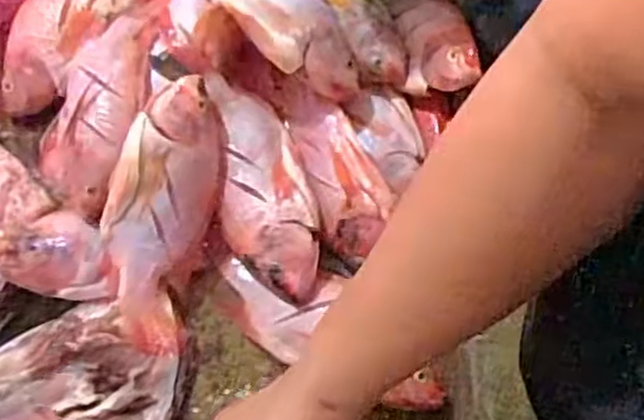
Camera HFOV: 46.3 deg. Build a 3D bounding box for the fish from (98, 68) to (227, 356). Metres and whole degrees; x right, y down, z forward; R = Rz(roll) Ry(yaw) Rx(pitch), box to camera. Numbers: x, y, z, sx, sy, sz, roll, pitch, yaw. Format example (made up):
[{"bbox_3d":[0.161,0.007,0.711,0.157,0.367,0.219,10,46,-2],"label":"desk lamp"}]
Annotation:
[{"bbox_3d":[-0.122,0.002,0.573,0.068,0.046,0.203,10,89,6],"label":"fish"}]

